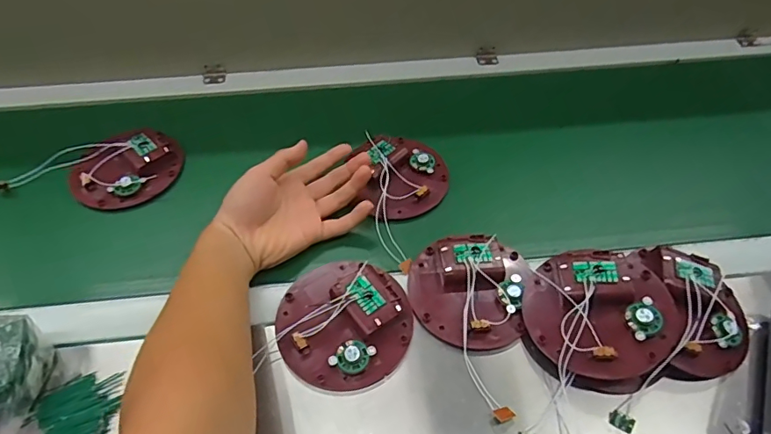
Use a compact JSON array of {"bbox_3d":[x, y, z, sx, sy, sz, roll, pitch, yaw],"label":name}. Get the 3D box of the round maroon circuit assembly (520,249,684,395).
[{"bbox_3d":[0.187,0.086,0.430,0.123,0.039,0.114,0,52,0],"label":"round maroon circuit assembly"}]

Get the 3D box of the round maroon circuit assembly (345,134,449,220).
[{"bbox_3d":[0.018,-0.052,0.555,0.106,0.036,0.103,0,52,0],"label":"round maroon circuit assembly"}]

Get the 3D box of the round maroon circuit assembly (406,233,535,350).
[{"bbox_3d":[0.077,0.063,0.464,0.108,0.018,0.113,0,52,0],"label":"round maroon circuit assembly"}]

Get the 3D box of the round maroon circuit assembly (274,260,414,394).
[{"bbox_3d":[-0.037,0.090,0.444,0.117,0.022,0.119,0,52,0],"label":"round maroon circuit assembly"}]

